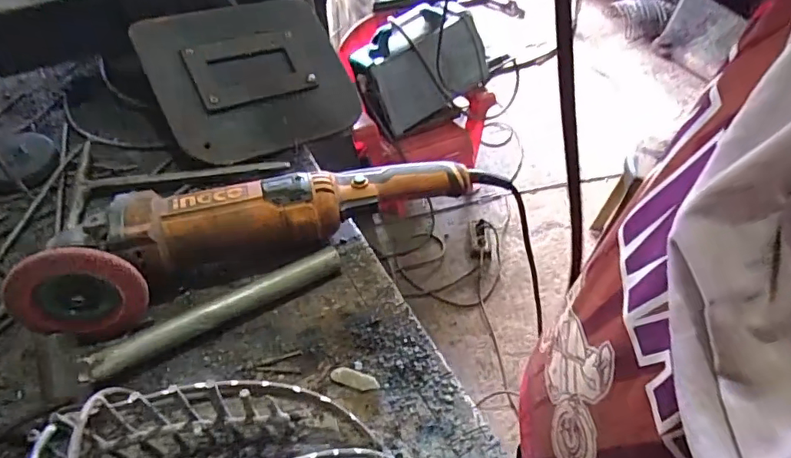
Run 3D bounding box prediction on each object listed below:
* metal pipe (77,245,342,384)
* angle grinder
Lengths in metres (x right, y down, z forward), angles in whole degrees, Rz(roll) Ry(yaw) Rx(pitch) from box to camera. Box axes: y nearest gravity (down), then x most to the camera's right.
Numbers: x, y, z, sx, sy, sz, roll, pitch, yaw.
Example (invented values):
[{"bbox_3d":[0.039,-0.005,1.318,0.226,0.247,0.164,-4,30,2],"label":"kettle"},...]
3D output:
[{"bbox_3d":[-0.146,0.068,0.448,0.215,0.021,0.024,-24,53,-22],"label":"metal pipe"},{"bbox_3d":[-0.091,-0.006,0.478,0.425,0.079,0.097,-11,49,-11],"label":"angle grinder"}]

